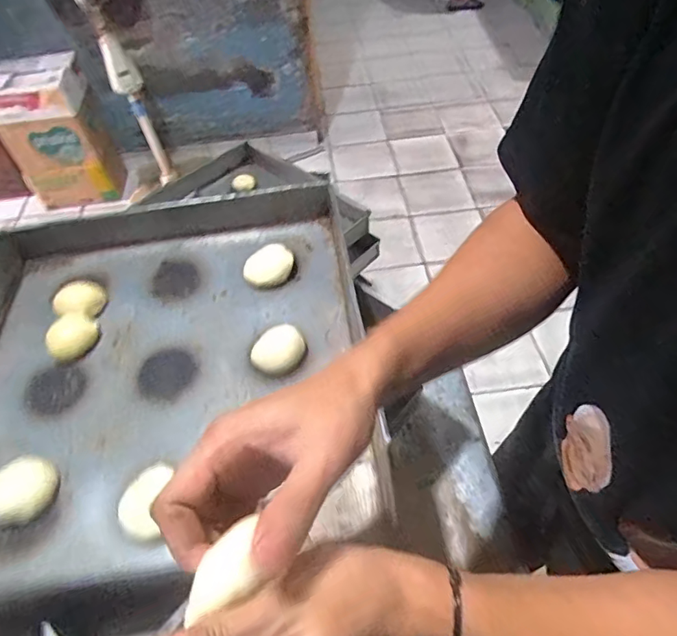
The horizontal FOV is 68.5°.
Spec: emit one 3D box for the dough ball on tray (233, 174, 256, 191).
[{"bbox_3d":[-0.240,-0.343,1.267,0.057,0.031,0.045,-17,52,-7],"label":"dough ball on tray"}]

